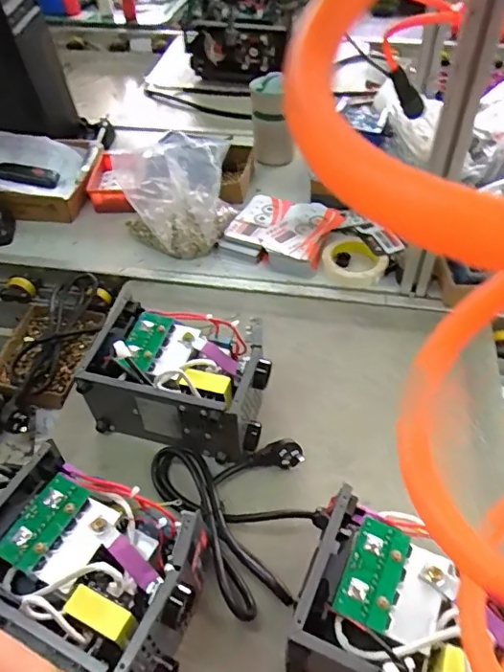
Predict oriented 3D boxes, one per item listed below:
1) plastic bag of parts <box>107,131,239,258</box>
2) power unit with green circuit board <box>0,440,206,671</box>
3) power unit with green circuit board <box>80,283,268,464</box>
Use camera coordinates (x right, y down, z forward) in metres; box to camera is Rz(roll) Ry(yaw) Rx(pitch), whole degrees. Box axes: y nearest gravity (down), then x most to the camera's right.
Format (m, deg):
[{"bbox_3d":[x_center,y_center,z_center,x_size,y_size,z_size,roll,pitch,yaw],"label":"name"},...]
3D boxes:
[{"bbox_3d":[-0.128,-0.245,0.929,0.194,0.146,0.172,-11,48,-8],"label":"plastic bag of parts"},{"bbox_3d":[-0.157,0.234,0.534,0.214,0.122,0.160,17,51,17],"label":"power unit with green circuit board"},{"bbox_3d":[-0.087,0.054,0.701,0.218,0.113,0.159,10,49,12],"label":"power unit with green circuit board"}]

